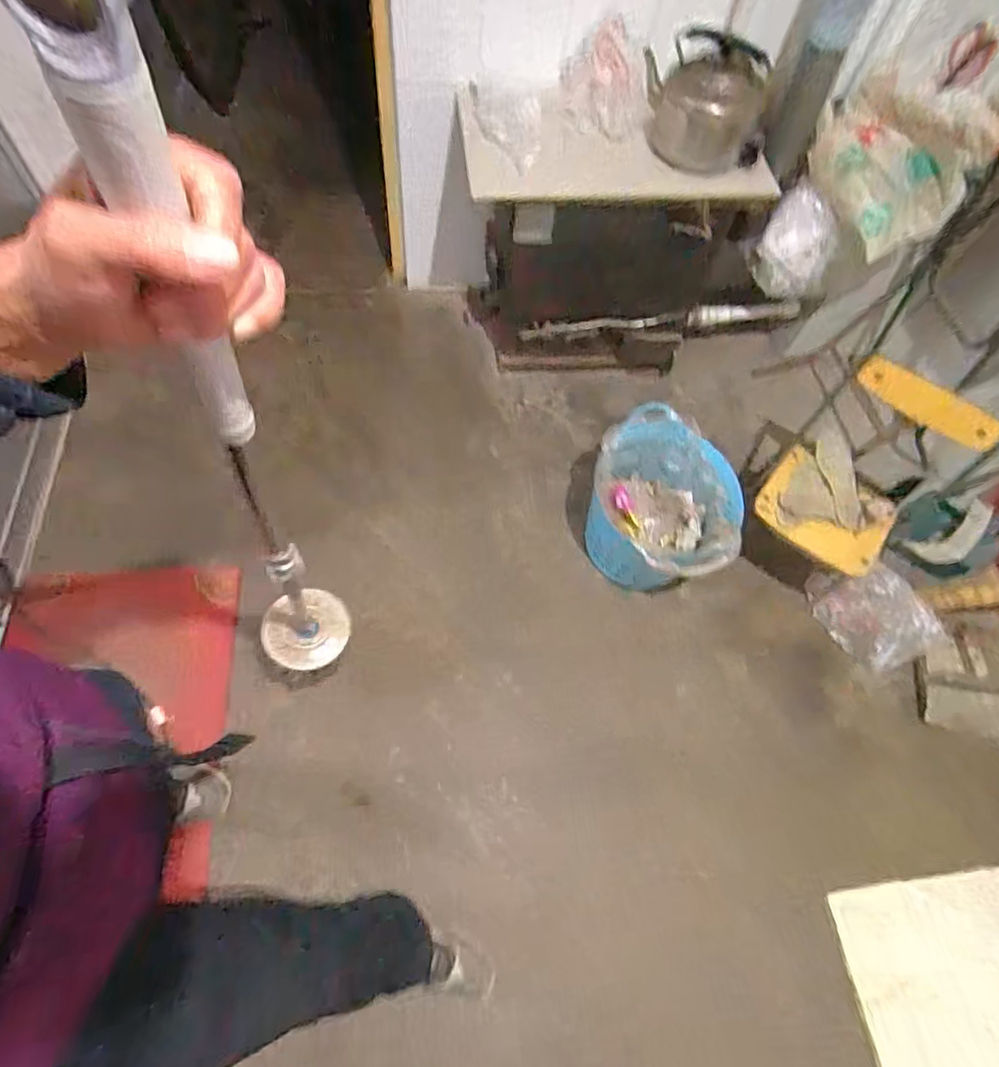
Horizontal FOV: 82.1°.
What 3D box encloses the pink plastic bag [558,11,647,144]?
[{"bbox_3d":[0.230,-0.992,1.286,0.179,0.206,0.064,-20,41,20],"label":"pink plastic bag"}]

